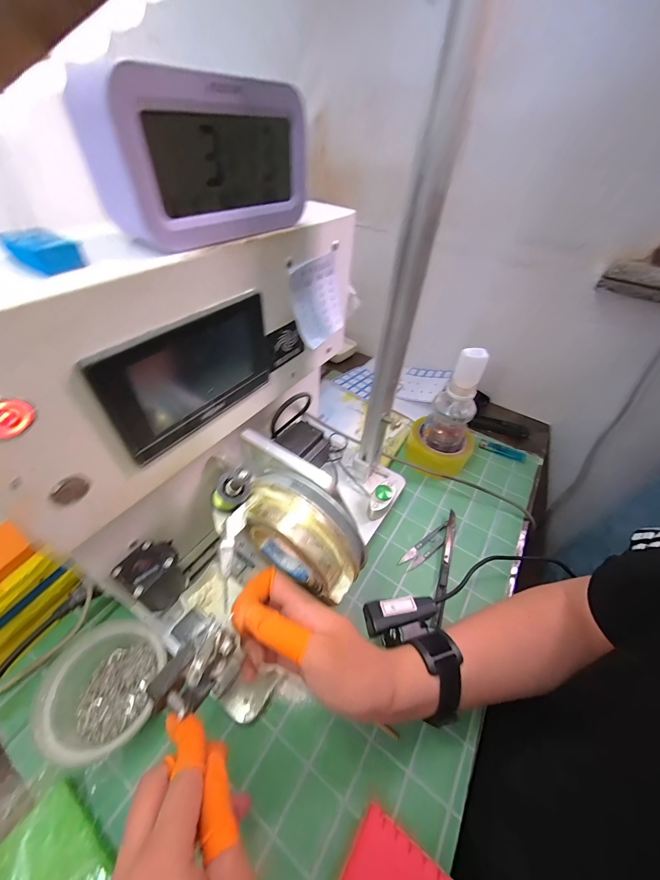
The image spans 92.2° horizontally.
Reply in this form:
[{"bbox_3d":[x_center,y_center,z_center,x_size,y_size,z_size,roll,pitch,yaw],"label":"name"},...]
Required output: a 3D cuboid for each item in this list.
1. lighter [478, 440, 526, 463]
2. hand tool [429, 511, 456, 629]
[{"bbox_3d":[0.304,0.018,0.561,0.077,0.006,0.023,21,48,15],"label":"lighter"},{"bbox_3d":[0.154,0.160,0.425,0.009,0.015,0.149,18,47,12],"label":"hand tool"}]

